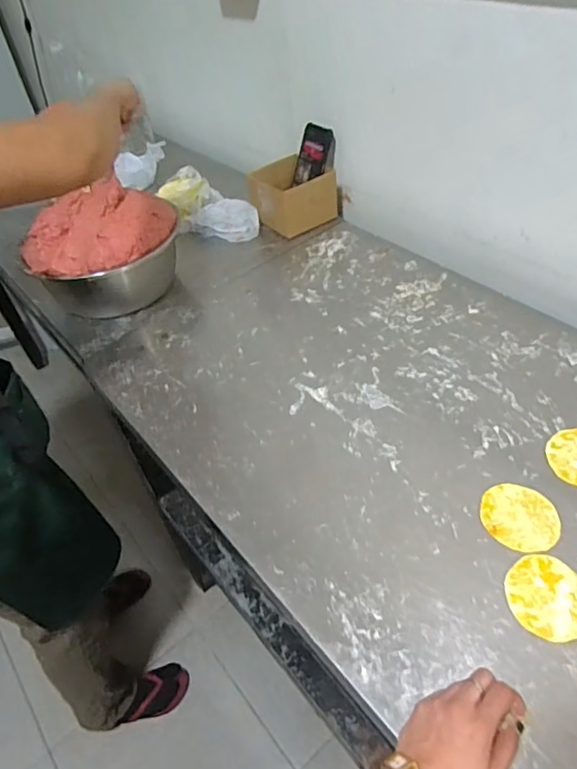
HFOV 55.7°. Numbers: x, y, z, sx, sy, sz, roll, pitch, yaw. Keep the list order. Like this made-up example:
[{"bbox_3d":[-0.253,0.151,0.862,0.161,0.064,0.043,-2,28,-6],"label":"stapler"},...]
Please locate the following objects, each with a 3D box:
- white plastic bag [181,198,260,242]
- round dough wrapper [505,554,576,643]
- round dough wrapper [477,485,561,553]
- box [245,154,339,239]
[{"bbox_3d":[-0.135,-0.350,1.160,0.156,0.050,0.098,14,50,20],"label":"white plastic bag"},{"bbox_3d":[0.269,0.219,0.565,0.082,0.004,0.084,-4,46,4],"label":"round dough wrapper"},{"bbox_3d":[0.268,0.152,0.632,0.087,0.004,0.078,31,57,31],"label":"round dough wrapper"},{"bbox_3d":[0.010,-0.395,1.147,0.150,0.098,0.135,-29,49,-20],"label":"box"}]

